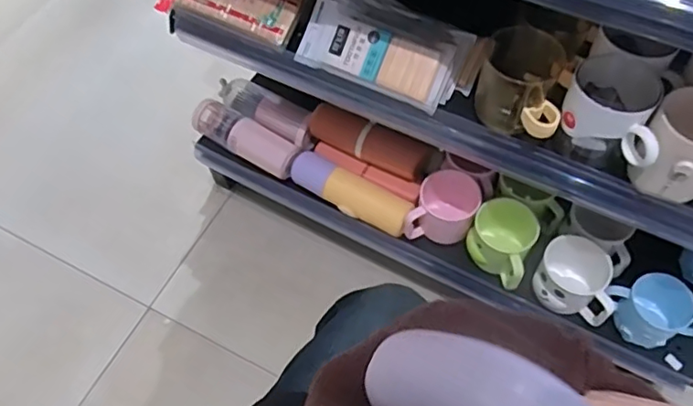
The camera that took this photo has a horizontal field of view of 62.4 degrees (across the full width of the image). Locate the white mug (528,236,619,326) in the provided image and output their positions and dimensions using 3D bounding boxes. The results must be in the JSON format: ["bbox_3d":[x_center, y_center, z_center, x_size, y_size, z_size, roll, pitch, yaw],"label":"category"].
[{"bbox_3d":[0.336,0.114,0.842,0.111,0.087,0.098,18,62,12],"label":"white mug"}]

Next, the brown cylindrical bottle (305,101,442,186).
[{"bbox_3d":[0.040,-0.103,0.948,0.224,0.060,0.065,19,62,13],"label":"brown cylindrical bottle"}]

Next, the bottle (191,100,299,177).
[{"bbox_3d":[-0.174,-0.112,1.016,0.210,0.066,0.078,34,67,20],"label":"bottle"}]

